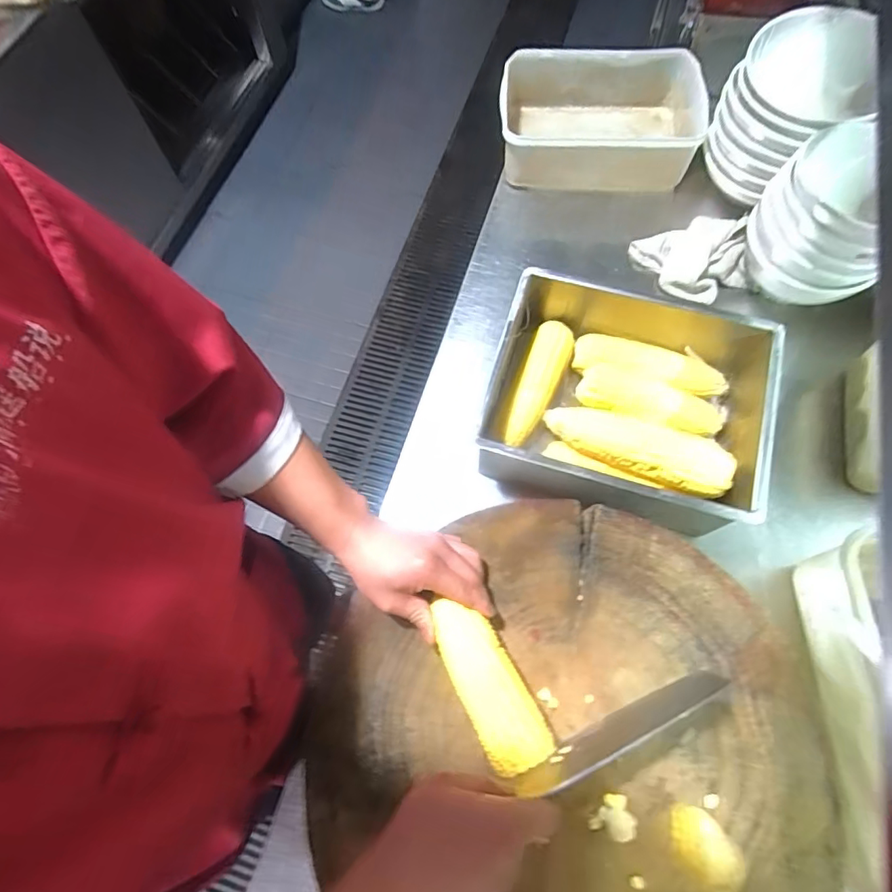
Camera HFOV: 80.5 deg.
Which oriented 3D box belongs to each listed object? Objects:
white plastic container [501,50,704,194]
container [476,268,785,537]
[{"bbox_3d":[0.251,-0.503,0.844,0.328,0.119,0.197,6,68,4],"label":"white plastic container"},{"bbox_3d":[0.210,-0.046,0.629,0.301,0.134,0.245,15,69,7],"label":"container"}]

